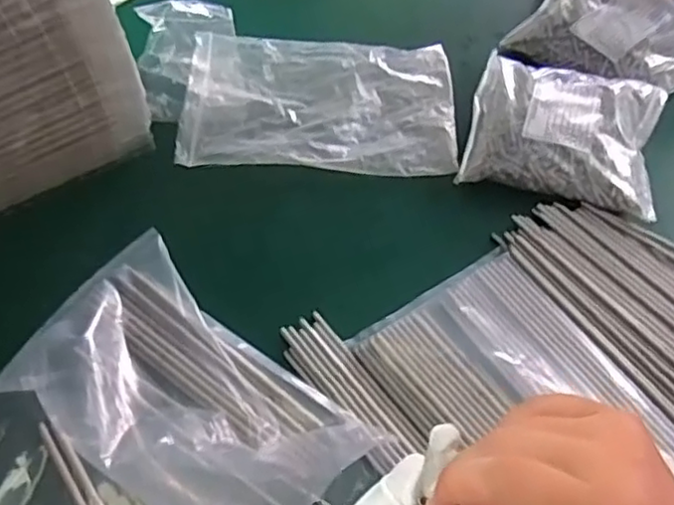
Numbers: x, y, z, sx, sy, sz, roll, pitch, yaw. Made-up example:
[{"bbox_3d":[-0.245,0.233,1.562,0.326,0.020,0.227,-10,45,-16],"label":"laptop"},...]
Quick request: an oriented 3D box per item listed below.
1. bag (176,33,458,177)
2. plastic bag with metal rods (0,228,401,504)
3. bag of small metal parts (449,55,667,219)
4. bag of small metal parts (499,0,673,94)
[{"bbox_3d":[-0.016,-0.168,0.763,0.290,0.026,0.181,3,57,-2],"label":"bag"},{"bbox_3d":[-0.114,0.110,0.543,0.301,0.061,0.169,34,62,17],"label":"plastic bag with metal rods"},{"bbox_3d":[0.241,-0.133,0.720,0.190,0.039,0.174,17,58,7],"label":"bag of small metal parts"},{"bbox_3d":[0.335,-0.265,0.795,0.201,0.040,0.183,39,63,19],"label":"bag of small metal parts"}]

